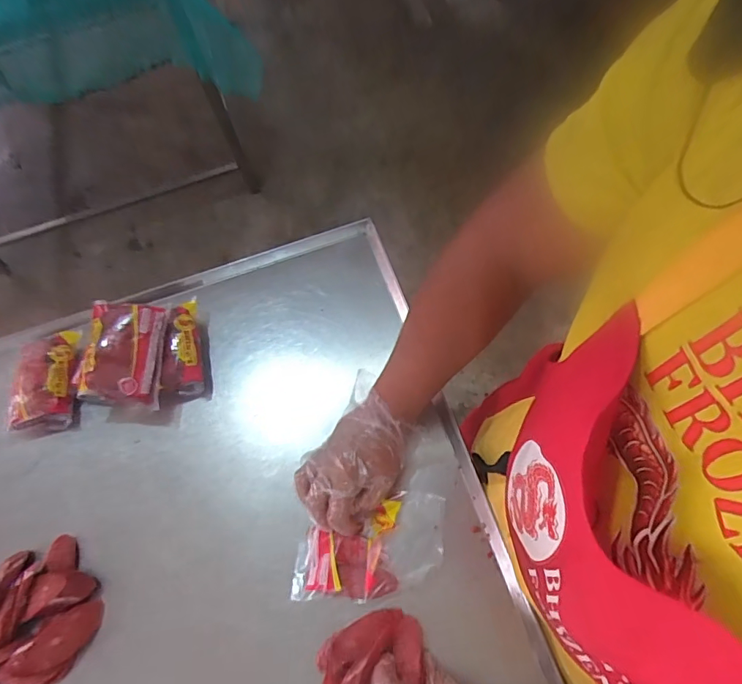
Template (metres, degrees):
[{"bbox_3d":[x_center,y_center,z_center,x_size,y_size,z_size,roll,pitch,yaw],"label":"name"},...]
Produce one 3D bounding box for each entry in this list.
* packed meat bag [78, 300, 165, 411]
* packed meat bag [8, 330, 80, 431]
[{"bbox_3d":[-0.338,0.014,0.647,0.099,0.050,0.132,-2,66,5],"label":"packed meat bag"},{"bbox_3d":[-0.468,0.056,0.681,0.096,0.038,0.135,-11,65,-2],"label":"packed meat bag"}]

